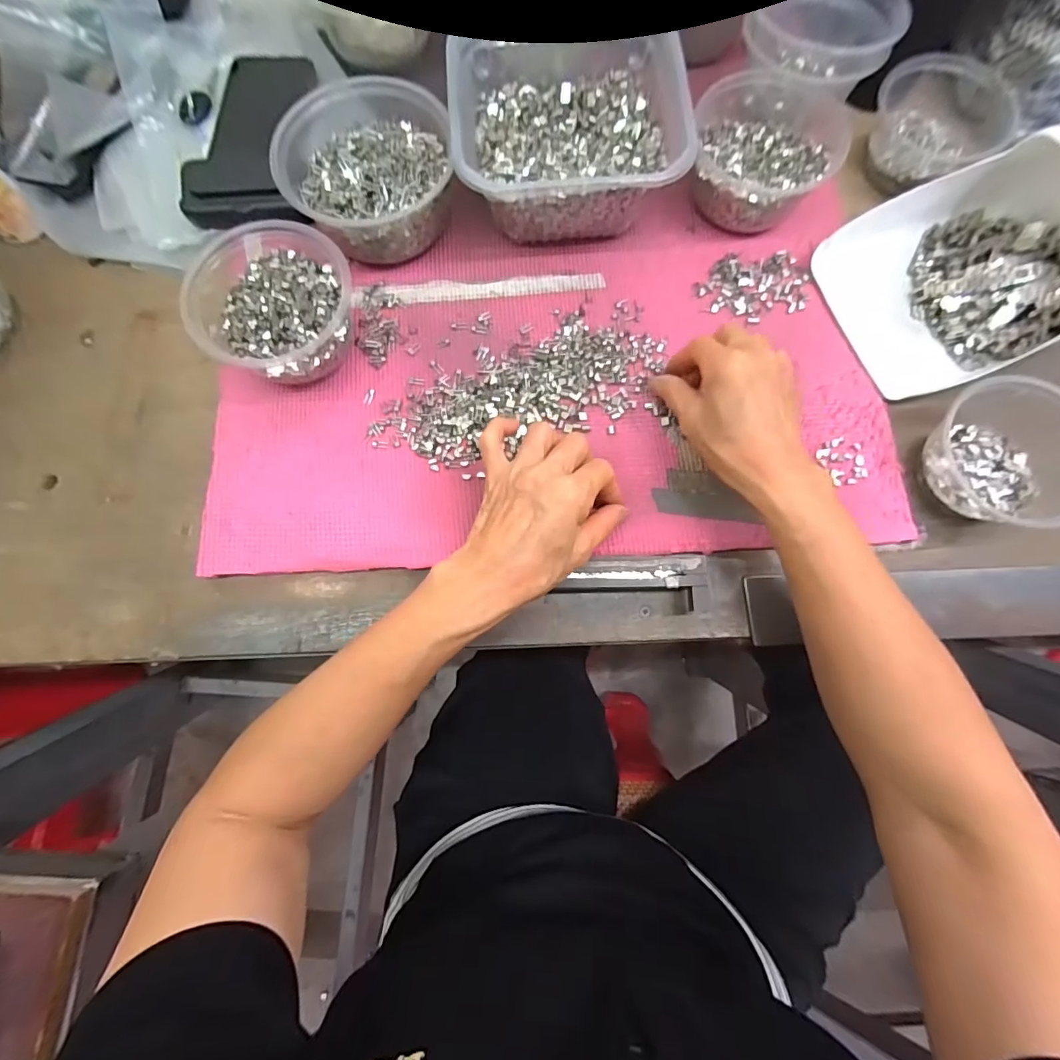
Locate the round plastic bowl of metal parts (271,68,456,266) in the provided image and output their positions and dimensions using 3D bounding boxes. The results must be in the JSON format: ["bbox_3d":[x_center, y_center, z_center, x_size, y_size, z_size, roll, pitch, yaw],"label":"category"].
[{"bbox_3d":[-0.125,-0.280,0.392,0.132,0.068,0.113,-19,80,-3],"label":"round plastic bowl of metal parts"}]

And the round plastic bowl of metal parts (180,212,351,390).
[{"bbox_3d":[-0.185,-0.167,0.371,0.101,0.066,0.104,0,79,1],"label":"round plastic bowl of metal parts"}]

